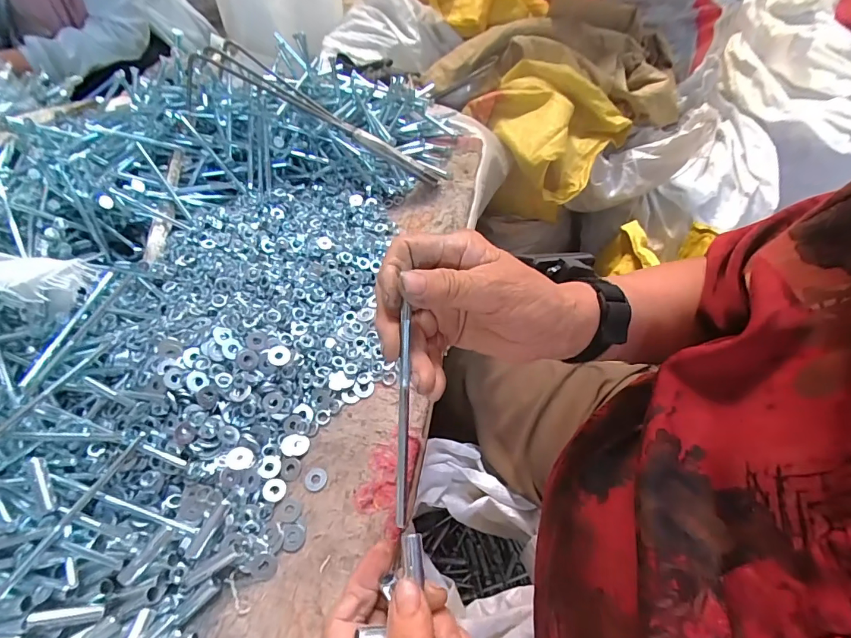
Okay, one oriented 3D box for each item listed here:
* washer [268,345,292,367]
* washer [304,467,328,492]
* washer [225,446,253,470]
[{"bbox_3d":[-0.133,0.033,0.390,0.020,0.004,0.018,11,73,-9],"label":"washer"},{"bbox_3d":[-0.093,0.136,0.364,0.019,0.004,0.019,-2,54,3],"label":"washer"},{"bbox_3d":[-0.160,0.120,0.370,0.021,0.004,0.019,11,52,-10],"label":"washer"}]

